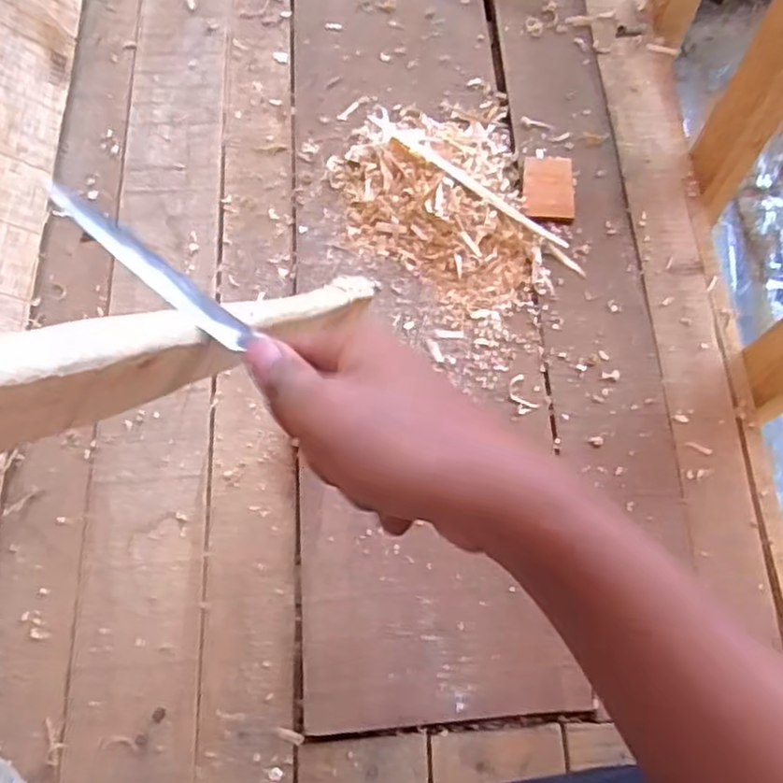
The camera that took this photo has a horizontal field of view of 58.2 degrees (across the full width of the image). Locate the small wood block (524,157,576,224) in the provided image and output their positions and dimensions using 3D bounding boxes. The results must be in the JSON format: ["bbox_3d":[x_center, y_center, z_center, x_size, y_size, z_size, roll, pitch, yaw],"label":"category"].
[{"bbox_3d":[0.140,-0.180,0.626,0.044,0.009,0.068,4,69,0],"label":"small wood block"}]

